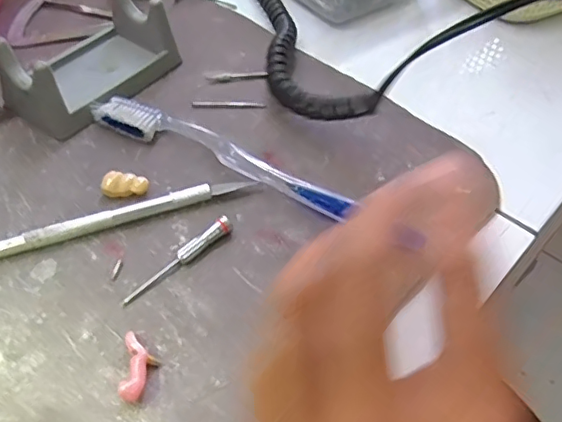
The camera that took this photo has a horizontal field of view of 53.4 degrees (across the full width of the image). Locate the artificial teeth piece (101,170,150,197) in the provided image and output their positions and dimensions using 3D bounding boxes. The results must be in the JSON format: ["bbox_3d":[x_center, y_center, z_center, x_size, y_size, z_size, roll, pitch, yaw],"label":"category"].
[{"bbox_3d":[-0.078,-0.013,0.280,0.022,0.009,0.011,-6,50,-7],"label":"artificial teeth piece"}]

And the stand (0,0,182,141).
[{"bbox_3d":[-0.114,-0.091,0.327,0.060,0.038,0.098,30,55,22],"label":"stand"}]

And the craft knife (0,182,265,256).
[{"bbox_3d":[-0.076,0.003,0.266,0.138,0.009,0.008,-16,51,-15],"label":"craft knife"}]

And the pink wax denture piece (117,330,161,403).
[{"bbox_3d":[-0.055,0.061,0.219,0.013,0.007,0.027,-2,49,-4],"label":"pink wax denture piece"}]

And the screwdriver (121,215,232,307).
[{"bbox_3d":[-0.047,0.021,0.252,0.059,0.009,0.007,-35,58,-28],"label":"screwdriver"}]

